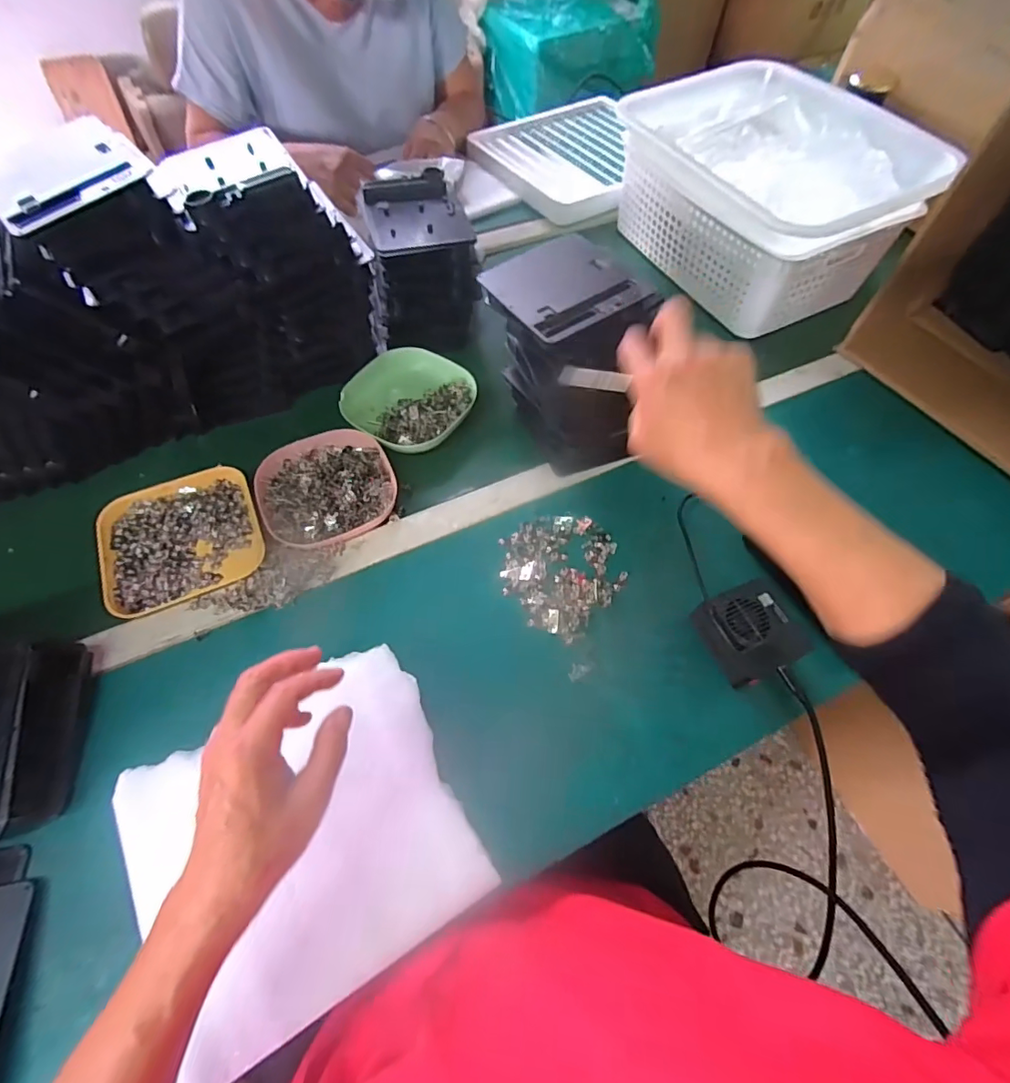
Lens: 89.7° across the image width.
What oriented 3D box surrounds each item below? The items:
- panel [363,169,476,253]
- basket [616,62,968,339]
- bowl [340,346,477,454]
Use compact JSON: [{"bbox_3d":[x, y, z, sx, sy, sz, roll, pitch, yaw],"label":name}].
[{"bbox_3d":[-0.102,-0.381,0.588,0.111,0.023,0.122,-13,61,-8],"label":"panel"},{"bbox_3d":[0.360,-0.489,0.720,0.274,0.164,0.367,-29,64,-17],"label":"basket"},{"bbox_3d":[-0.112,-0.170,0.612,0.135,0.046,0.137,0,60,-1],"label":"bowl"}]

